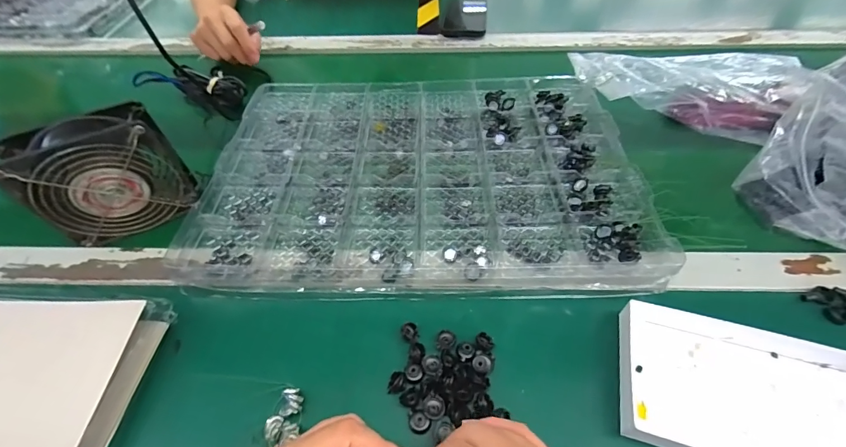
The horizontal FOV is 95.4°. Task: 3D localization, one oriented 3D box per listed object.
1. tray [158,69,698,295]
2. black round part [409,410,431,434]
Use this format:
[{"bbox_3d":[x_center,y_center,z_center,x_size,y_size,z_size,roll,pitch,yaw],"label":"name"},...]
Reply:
[{"bbox_3d":[-0.003,-0.069,0.427,0.434,0.031,0.311,0,53,2],"label":"tray"},{"bbox_3d":[-0.003,0.143,0.277,0.016,0.004,0.014,33,60,25],"label":"black round part"}]

